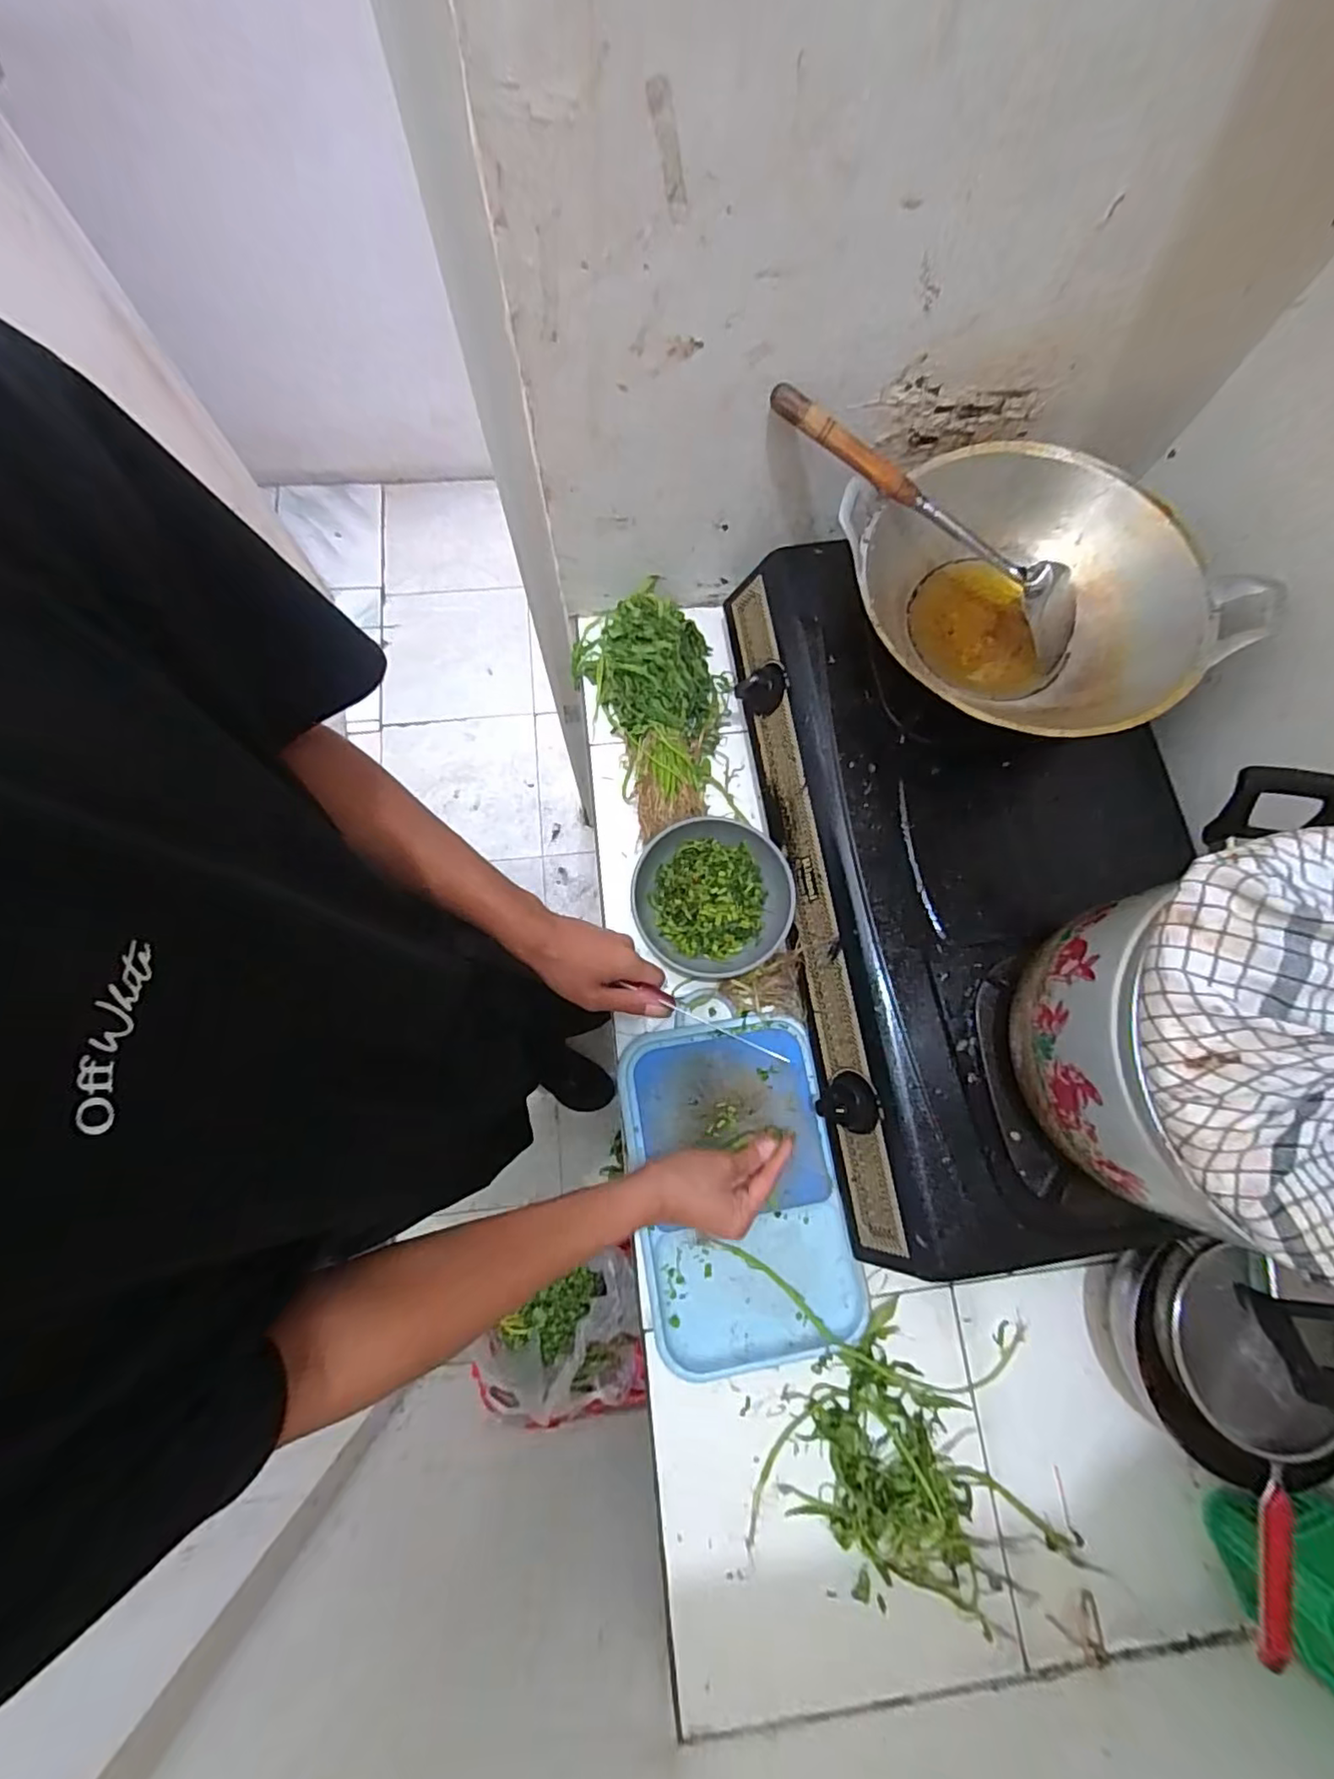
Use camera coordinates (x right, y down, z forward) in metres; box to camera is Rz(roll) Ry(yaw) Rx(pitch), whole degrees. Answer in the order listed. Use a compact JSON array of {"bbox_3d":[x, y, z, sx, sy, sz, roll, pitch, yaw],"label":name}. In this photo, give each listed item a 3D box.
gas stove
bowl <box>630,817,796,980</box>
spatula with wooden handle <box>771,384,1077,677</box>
[{"bbox_3d":[0.277,-0.025,0.598,0.319,0.138,0.665,-9,77,-4],"label":"gas stove"},{"bbox_3d":[0.046,0.010,0.626,0.157,0.054,0.148,0,76,-2],"label":"bowl"},{"bbox_3d":[0.239,-0.323,0.534,0.344,0.051,0.068,32,77,-10],"label":"spatula with wooden handle"}]

